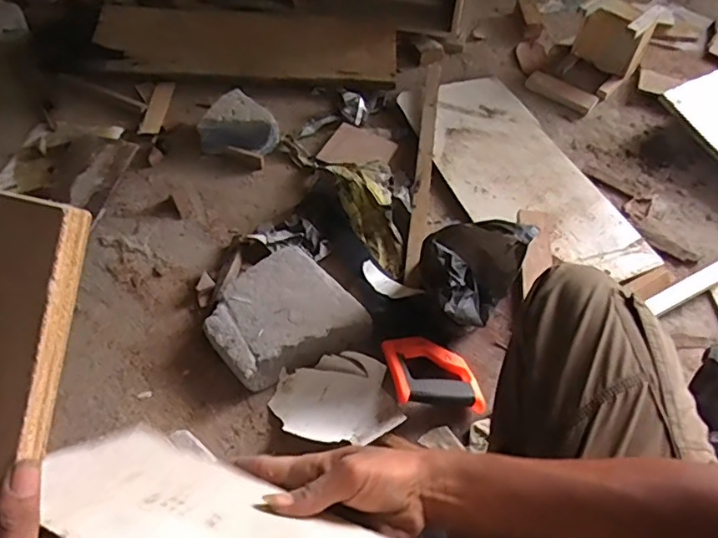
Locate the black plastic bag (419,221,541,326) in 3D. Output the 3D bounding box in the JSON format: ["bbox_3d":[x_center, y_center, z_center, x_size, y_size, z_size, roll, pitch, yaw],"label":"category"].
[{"bbox_3d":[0.156,0.008,0.830,0.127,0.128,0.153,29,59,17],"label":"black plastic bag"}]

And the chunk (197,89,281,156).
[{"bbox_3d":[-0.237,-0.262,1.090,0.129,0.081,0.121,40,63,22],"label":"chunk"}]

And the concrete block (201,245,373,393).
[{"bbox_3d":[-0.114,0.085,0.856,0.199,0.064,0.195,-37,66,-22],"label":"concrete block"}]

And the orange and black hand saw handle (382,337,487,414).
[{"bbox_3d":[0.106,0.143,0.798,0.140,0.033,0.099,5,58,1],"label":"orange and black hand saw handle"}]

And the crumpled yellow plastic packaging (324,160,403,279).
[{"bbox_3d":[0.032,-0.093,0.993,0.103,0.048,0.220,-16,78,-12],"label":"crumpled yellow plastic packaging"}]

